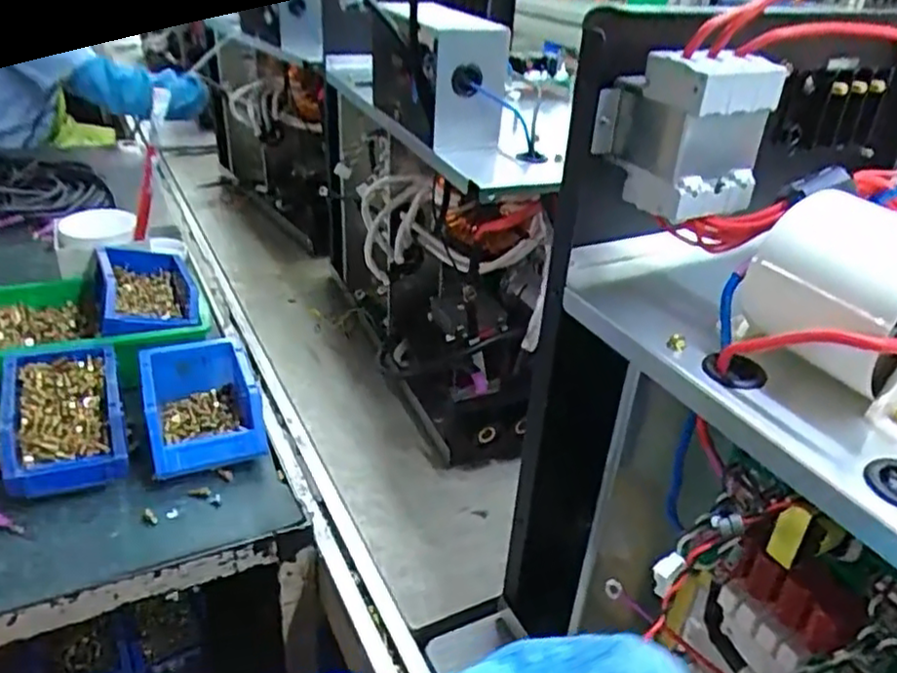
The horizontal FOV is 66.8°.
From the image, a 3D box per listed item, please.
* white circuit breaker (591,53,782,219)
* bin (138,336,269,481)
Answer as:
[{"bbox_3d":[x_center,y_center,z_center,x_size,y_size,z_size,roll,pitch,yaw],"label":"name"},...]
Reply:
[{"bbox_3d":[0.127,-0.110,0.370,0.067,0.077,0.064,-12,35,-25],"label":"white circuit breaker"},{"bbox_3d":[-0.263,0.079,0.732,0.110,0.079,0.153,-10,34,-22],"label":"bin"}]

